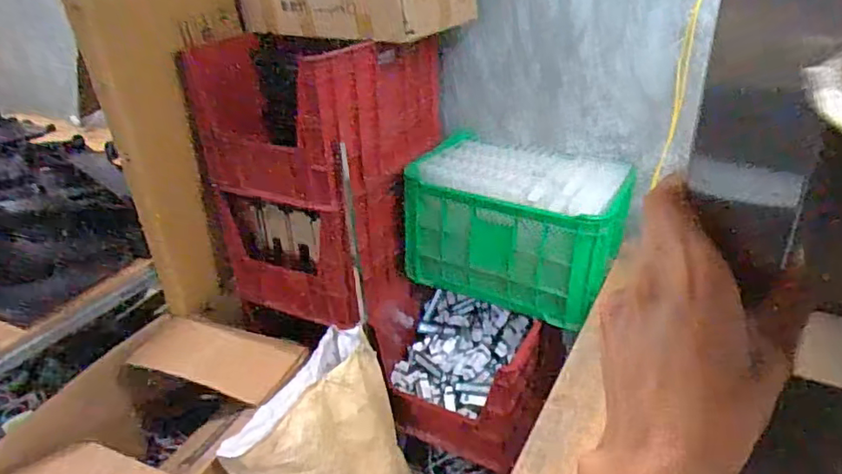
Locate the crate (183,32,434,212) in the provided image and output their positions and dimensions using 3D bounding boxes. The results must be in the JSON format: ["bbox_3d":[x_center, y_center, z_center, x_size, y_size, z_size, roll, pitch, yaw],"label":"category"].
[{"bbox_3d":[-0.243,-0.329,1.491,0.425,0.339,0.482,12,31,28],"label":"crate"}]

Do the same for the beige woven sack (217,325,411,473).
[{"bbox_3d":[-0.177,0.556,1.357,0.279,0.484,0.409,10,31,25],"label":"beige woven sack"}]

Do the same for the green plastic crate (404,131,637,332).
[{"bbox_3d":[0.253,-0.030,1.484,0.515,0.322,0.287,13,32,28],"label":"green plastic crate"}]

